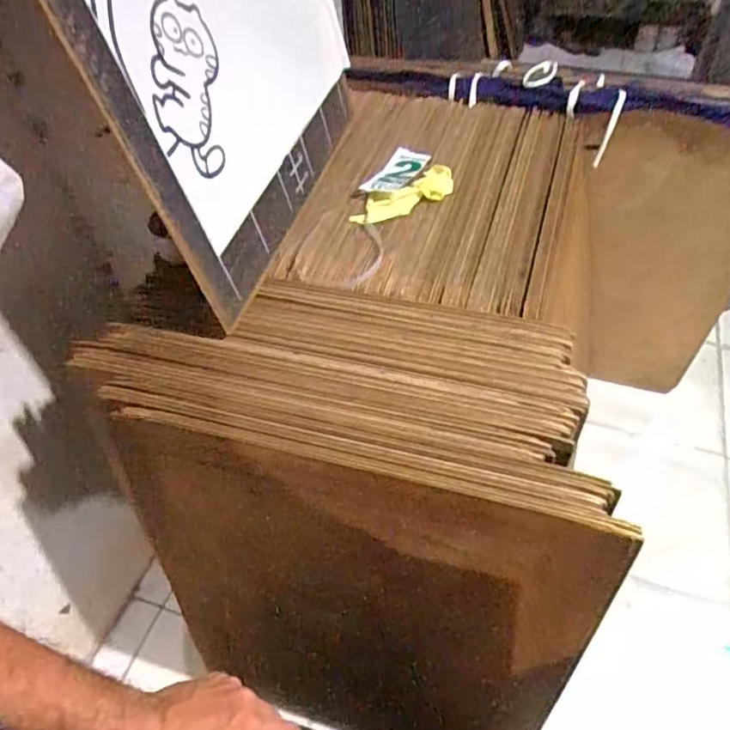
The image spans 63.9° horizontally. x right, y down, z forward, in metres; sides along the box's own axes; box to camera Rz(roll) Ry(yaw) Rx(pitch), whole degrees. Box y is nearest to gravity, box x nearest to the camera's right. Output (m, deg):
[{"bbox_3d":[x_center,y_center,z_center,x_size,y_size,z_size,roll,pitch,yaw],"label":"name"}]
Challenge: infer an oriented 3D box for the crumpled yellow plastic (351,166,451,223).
[{"bbox_3d":[0.063,-0.264,0.926,0.184,0.021,0.064,-28,54,-19],"label":"crumpled yellow plastic"}]

